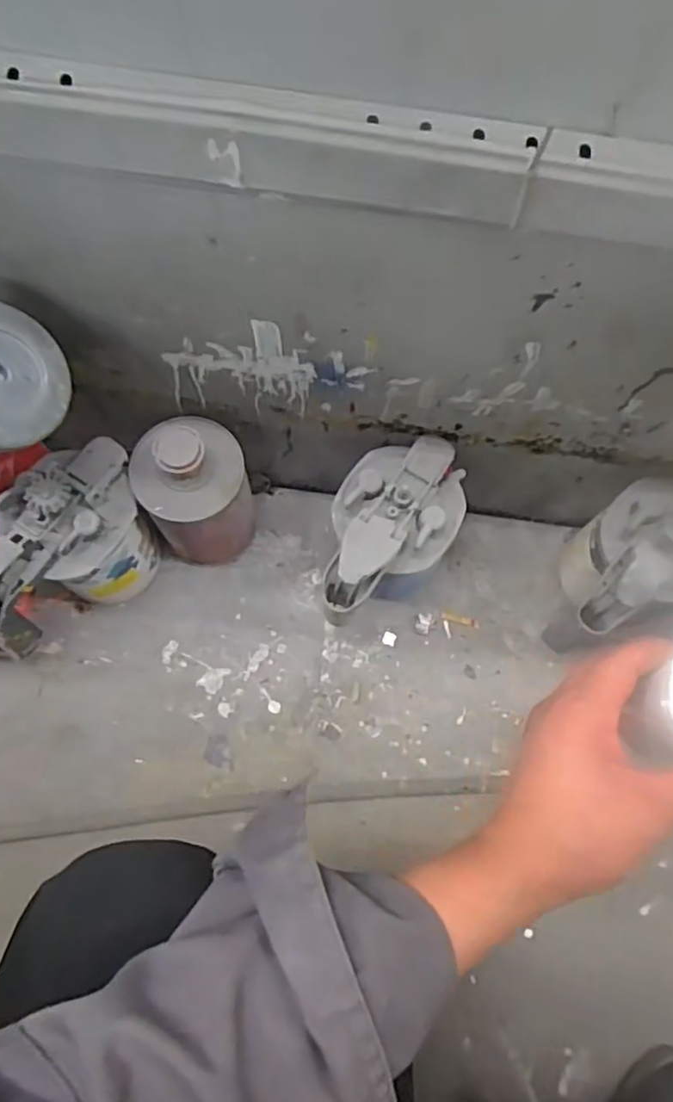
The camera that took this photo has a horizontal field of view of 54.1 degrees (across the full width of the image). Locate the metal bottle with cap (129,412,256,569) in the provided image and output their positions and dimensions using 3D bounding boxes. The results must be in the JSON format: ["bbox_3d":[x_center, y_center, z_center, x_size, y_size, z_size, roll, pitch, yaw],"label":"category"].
[{"bbox_3d":[-0.134,-0.056,0.625,0.091,0.190,0.093,1,72,-2],"label":"metal bottle with cap"}]

